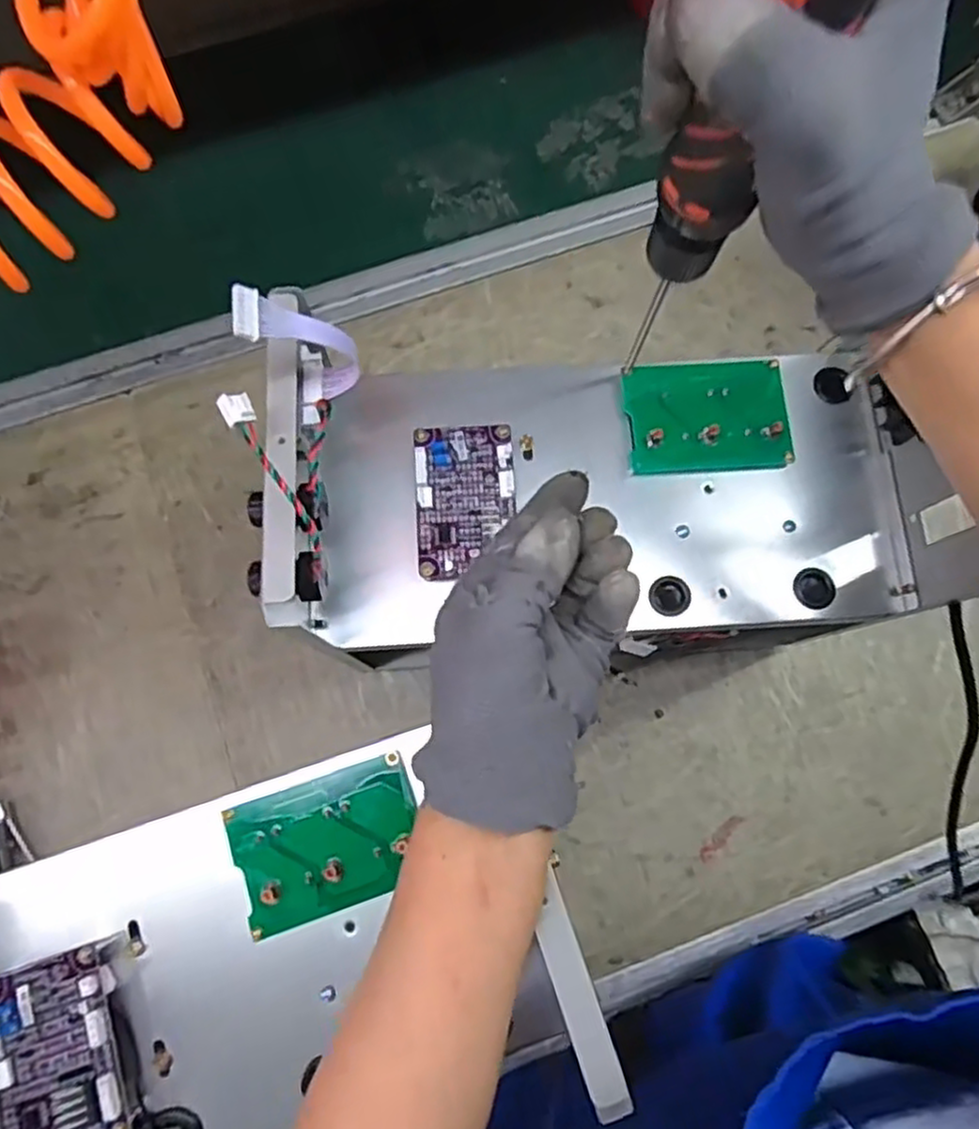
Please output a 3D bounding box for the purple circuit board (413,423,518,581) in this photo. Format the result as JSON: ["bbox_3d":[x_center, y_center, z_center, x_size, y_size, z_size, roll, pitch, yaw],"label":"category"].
[{"bbox_3d":[-0.014,-0.040,0.432,0.060,0.008,0.094,-4,77,-2],"label":"purple circuit board"}]

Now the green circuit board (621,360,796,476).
[{"bbox_3d":[0.140,-0.095,0.461,0.101,0.008,0.072,-3,77,-2],"label":"green circuit board"}]

